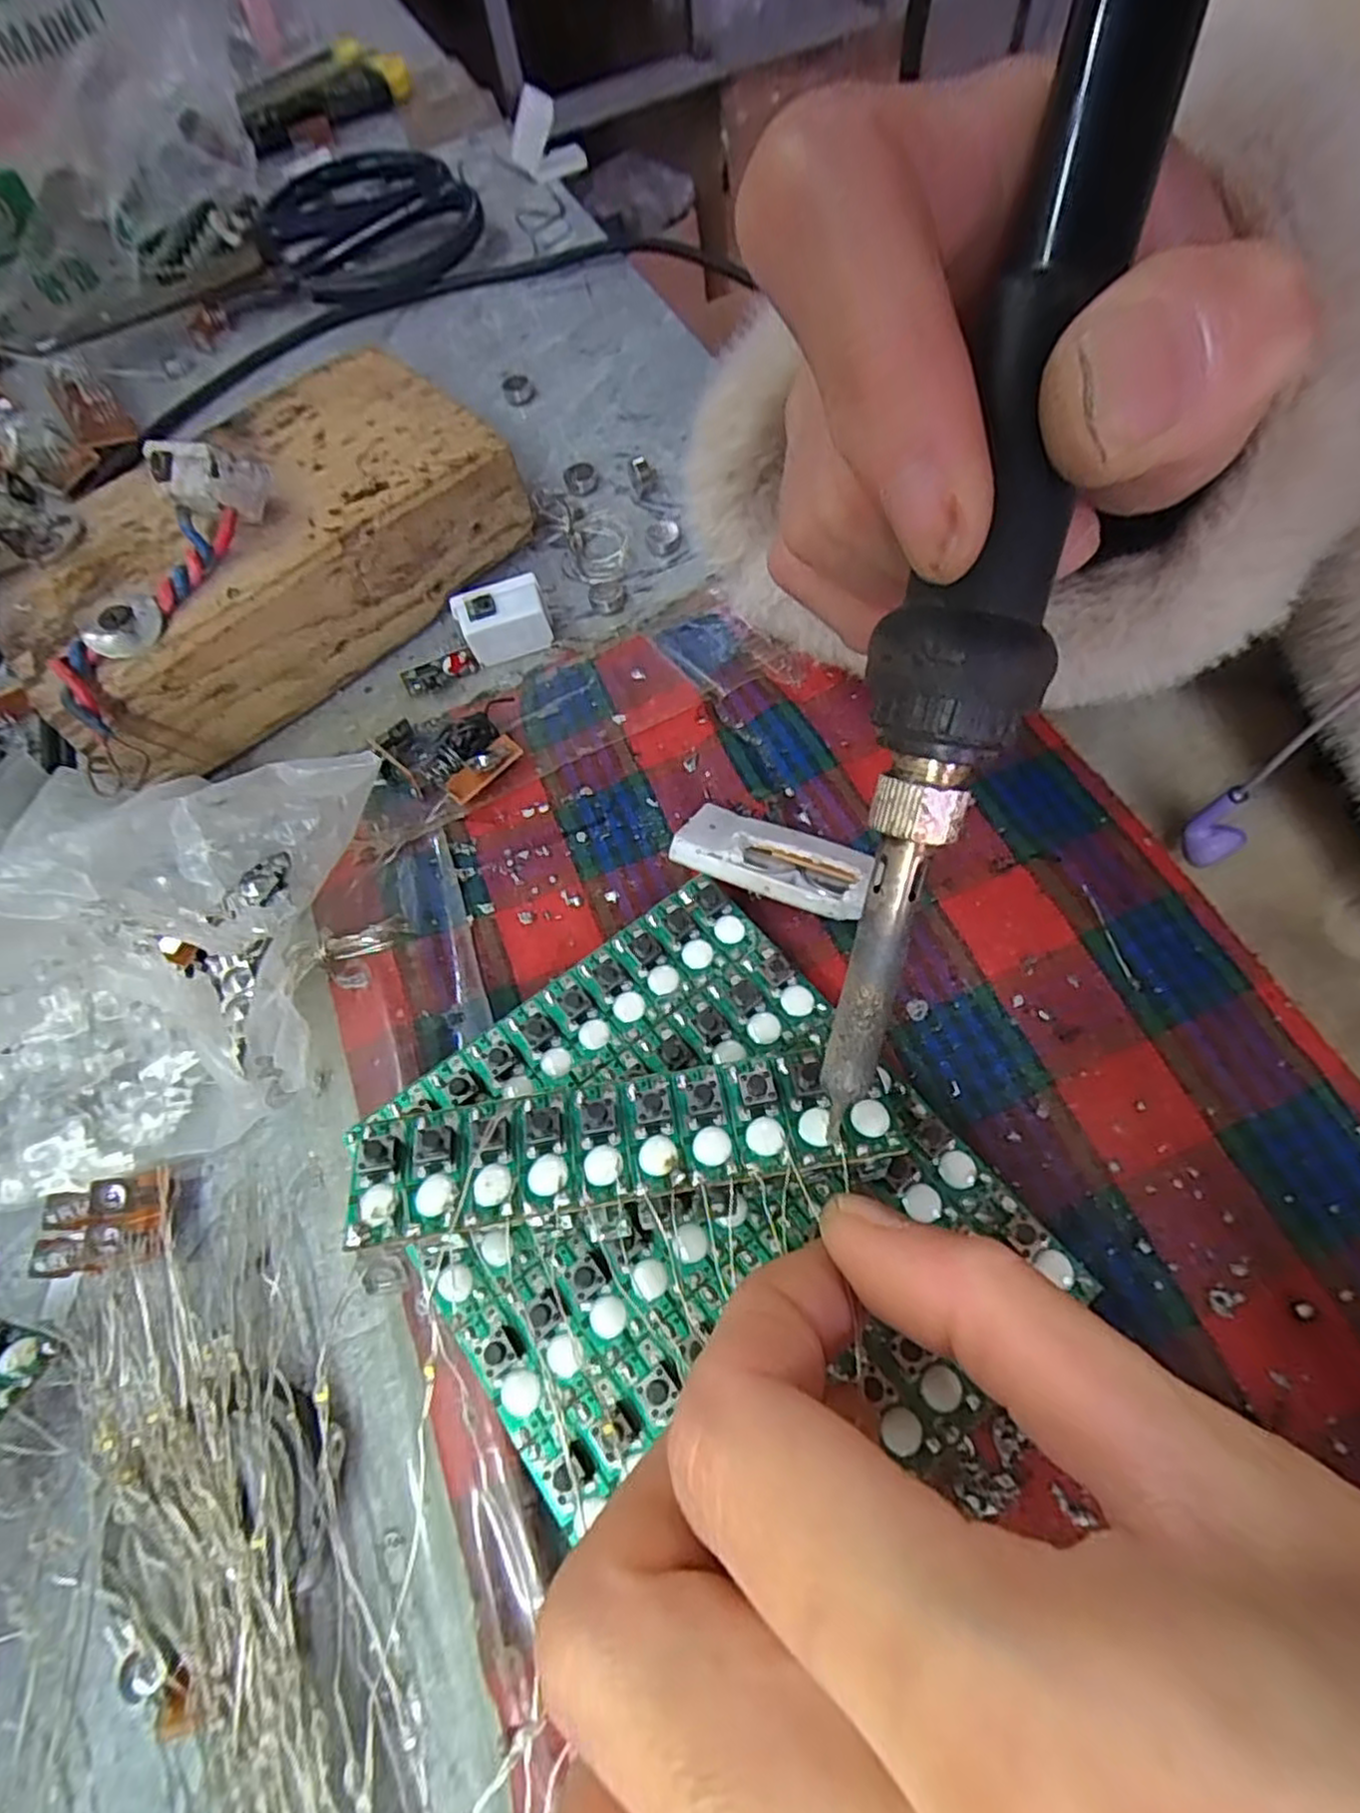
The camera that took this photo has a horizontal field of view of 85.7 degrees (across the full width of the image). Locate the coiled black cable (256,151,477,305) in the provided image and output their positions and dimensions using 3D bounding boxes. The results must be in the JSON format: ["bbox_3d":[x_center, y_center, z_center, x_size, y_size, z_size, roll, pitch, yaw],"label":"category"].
[{"bbox_3d":[-0.134,-0.299,0.321,0.096,0.023,0.081,-26,65,-6],"label":"coiled black cable"}]

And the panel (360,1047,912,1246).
[{"bbox_3d":[-0.010,0.040,0.128,0.092,0.005,0.022,-8,49,-5],"label":"panel"}]

